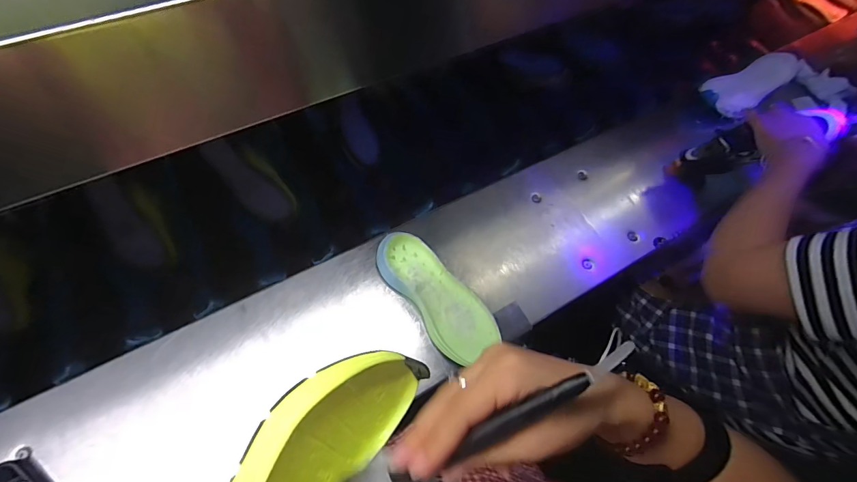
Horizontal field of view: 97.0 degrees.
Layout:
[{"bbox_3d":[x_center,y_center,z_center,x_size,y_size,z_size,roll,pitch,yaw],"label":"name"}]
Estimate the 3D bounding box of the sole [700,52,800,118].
[{"bbox_3d":[0.687,-0.342,0.807,0.272,0.037,0.096,-33,76,-16],"label":"sole"}]

